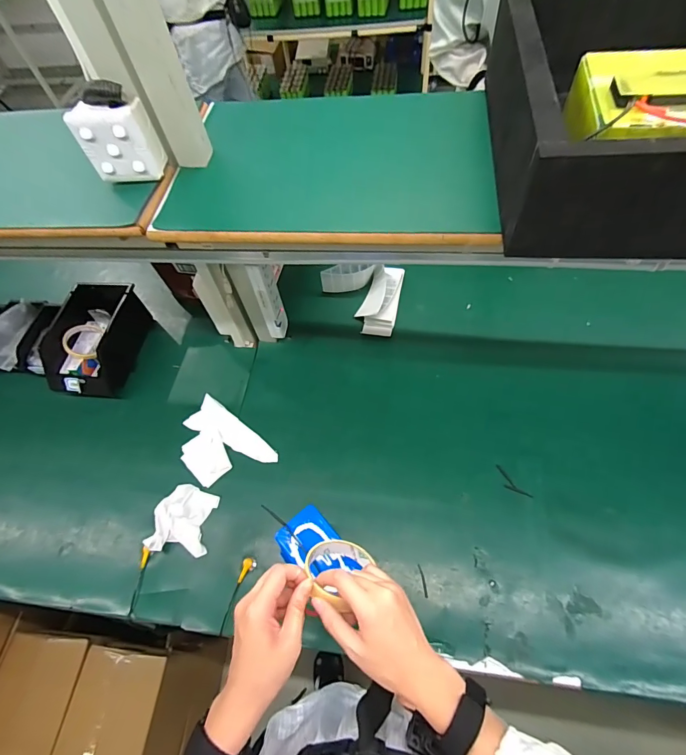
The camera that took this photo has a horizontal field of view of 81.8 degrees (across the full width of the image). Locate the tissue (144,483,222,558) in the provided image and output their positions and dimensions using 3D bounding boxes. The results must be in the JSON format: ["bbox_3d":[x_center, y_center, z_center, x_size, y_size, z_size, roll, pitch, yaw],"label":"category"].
[{"bbox_3d":[-0.297,0.263,0.737,0.106,0.025,0.117,4,60,7],"label":"tissue"}]

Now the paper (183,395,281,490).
[{"bbox_3d":[-0.254,0.143,0.812,0.212,0.014,0.136,35,68,22],"label":"paper"}]

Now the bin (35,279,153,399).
[{"bbox_3d":[-0.578,-0.089,0.933,0.174,0.107,0.267,8,61,9],"label":"bin"}]

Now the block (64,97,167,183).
[{"bbox_3d":[-0.293,-0.309,0.517,0.084,0.087,0.044,-1,61,6],"label":"block"}]

